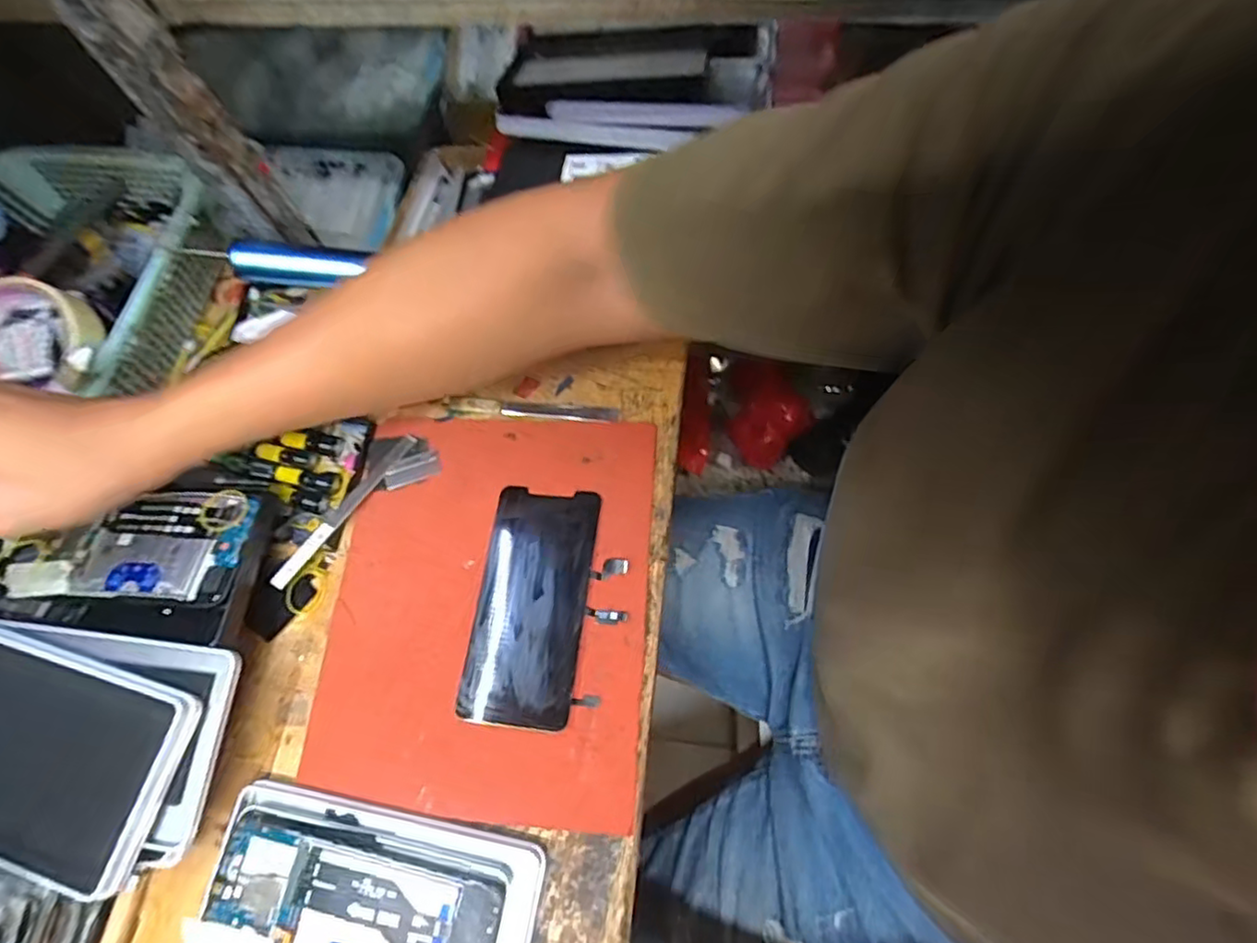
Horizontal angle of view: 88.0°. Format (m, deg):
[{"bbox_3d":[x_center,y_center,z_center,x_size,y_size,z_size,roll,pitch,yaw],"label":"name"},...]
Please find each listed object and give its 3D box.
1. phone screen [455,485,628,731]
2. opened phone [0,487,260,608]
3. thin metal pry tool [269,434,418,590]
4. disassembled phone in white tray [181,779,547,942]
[{"bbox_3d":[-0.053,0.084,0.420,0.089,0.005,0.149,5,68,6],"label":"phone screen"},{"bbox_3d":[-0.319,0.045,0.418,0.151,0.004,0.075,2,63,5],"label":"opened phone"},{"bbox_3d":[-0.194,0.025,0.448,0.011,0.007,0.131,32,74,16],"label":"thin metal pry tool"},{"bbox_3d":[-0.144,0.241,0.353,0.182,0.013,0.103,9,69,8],"label":"disassembled phone in white tray"}]

